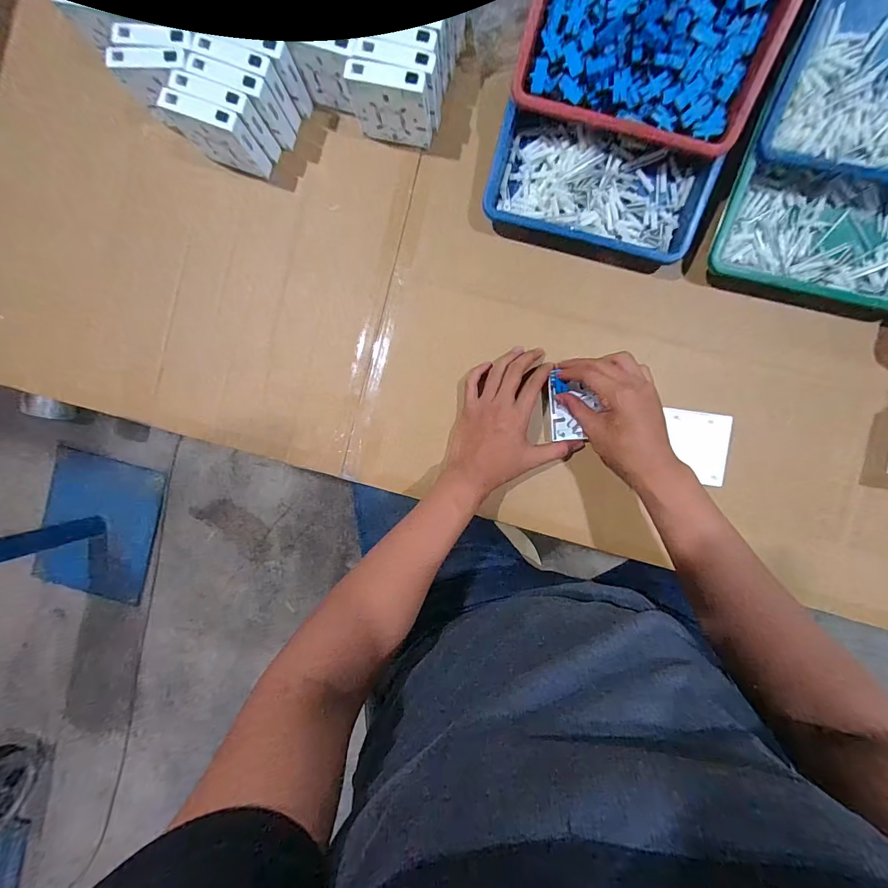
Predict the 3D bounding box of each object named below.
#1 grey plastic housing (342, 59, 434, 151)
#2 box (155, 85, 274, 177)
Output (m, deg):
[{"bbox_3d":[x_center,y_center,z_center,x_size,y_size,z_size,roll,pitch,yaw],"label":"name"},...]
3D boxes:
[{"bbox_3d":[-0.059,-0.380,0.456,0.086,0.089,0.018,12,93,3],"label":"grey plastic housing"},{"bbox_3d":[-0.263,-0.356,0.469,0.093,0.087,0.022,21,93,2],"label":"box"}]

